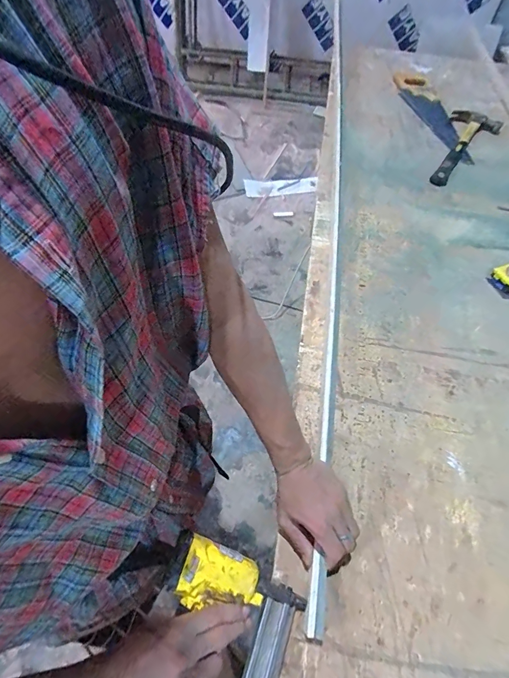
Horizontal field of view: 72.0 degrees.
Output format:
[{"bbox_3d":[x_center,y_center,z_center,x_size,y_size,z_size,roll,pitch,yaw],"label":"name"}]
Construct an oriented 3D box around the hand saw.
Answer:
[{"bbox_3d":[0.513,-0.663,1.003,0.094,0.031,0.492,-12,62,-9],"label":"hand saw"}]

